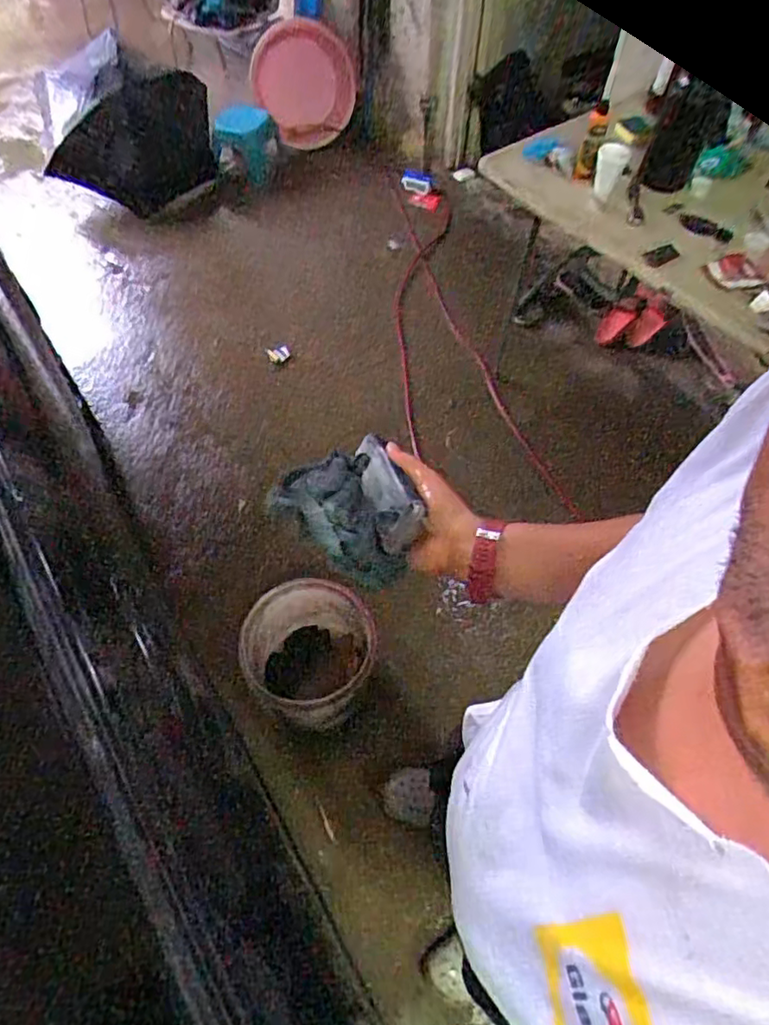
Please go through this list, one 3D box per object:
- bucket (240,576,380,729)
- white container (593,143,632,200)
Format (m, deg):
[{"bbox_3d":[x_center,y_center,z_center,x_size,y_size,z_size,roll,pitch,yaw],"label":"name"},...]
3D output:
[{"bbox_3d":[-0.188,0.354,1.447,0.321,0.264,0.271,-1,57,-2],"label":"bucket"},{"bbox_3d":[0.576,-0.875,1.539,0.074,0.138,0.074,19,58,11],"label":"white container"}]

